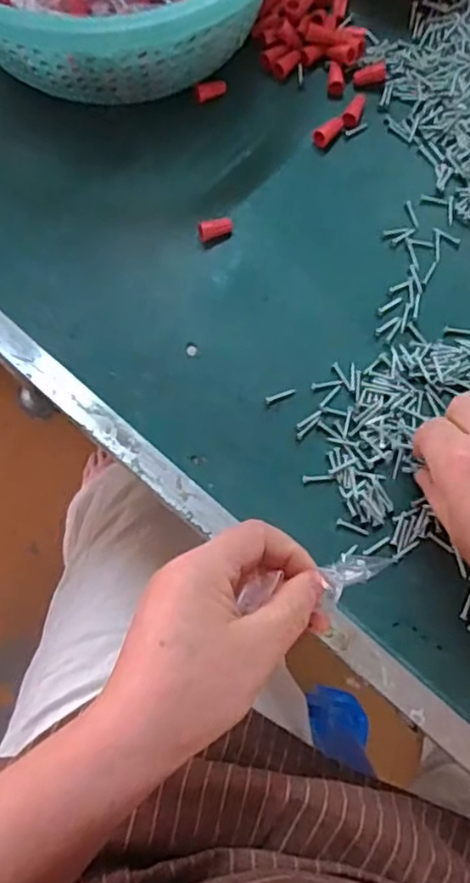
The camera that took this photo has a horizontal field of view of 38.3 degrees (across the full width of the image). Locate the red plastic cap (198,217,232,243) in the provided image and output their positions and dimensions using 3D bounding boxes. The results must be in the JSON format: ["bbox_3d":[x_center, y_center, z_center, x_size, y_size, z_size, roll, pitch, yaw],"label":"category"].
[{"bbox_3d":[-0.013,-0.142,0.452,0.024,0.013,0.014,-20,78,-6],"label":"red plastic cap"}]

